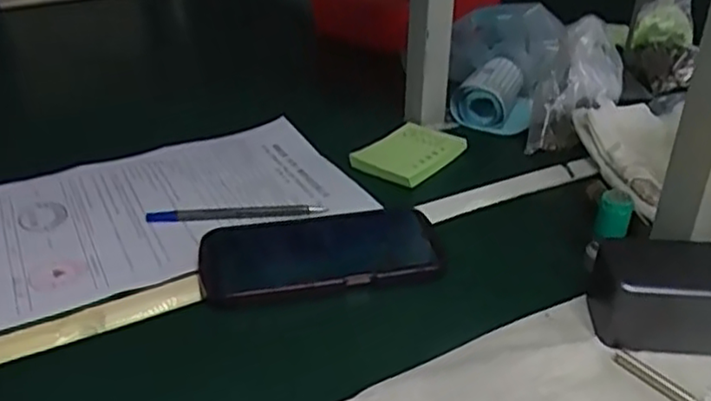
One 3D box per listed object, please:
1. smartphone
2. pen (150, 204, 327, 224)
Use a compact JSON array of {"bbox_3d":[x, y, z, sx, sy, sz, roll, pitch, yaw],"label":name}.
[{"bbox_3d":[-0.021,0.036,0.489,0.171,0.017,0.080,-8,32,-13],"label":"smartphone"},{"bbox_3d":[-0.095,0.010,0.549,0.141,0.010,0.010,-3,31,-4],"label":"pen"}]

